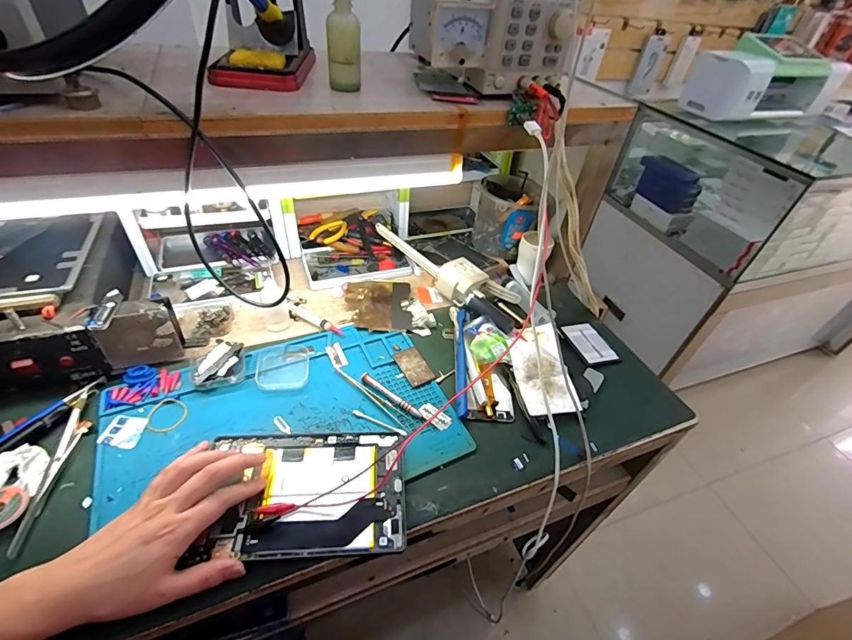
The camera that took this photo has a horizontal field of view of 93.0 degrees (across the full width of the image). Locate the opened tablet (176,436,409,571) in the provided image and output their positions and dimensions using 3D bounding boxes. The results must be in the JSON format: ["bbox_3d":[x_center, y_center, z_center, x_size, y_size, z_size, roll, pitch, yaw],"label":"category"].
[{"bbox_3d":[-0.117,0.173,0.411,0.191,0.010,0.124,2,43,-6],"label":"opened tablet"}]

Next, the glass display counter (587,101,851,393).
[{"bbox_3d":[1.207,-0.244,1.469,1.188,0.845,0.522,-10,45,-18],"label":"glass display counter"}]

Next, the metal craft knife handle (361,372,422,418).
[{"bbox_3d":[-0.044,0.094,0.508,0.093,0.011,0.011,28,46,21],"label":"metal craft knife handle"}]

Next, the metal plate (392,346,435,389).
[{"bbox_3d":[-0.016,0.064,0.552,0.036,0.004,0.060,-20,53,-24],"label":"metal plate"}]

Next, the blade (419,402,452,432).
[{"bbox_3d":[0.011,0.118,0.500,0.042,0.005,0.023,31,48,23],"label":"blade"}]

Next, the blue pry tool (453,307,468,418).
[{"bbox_3d":[0.048,0.054,0.556,0.017,0.021,0.180,6,42,-1],"label":"blue pry tool"}]

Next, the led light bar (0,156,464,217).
[{"bbox_3d":[-0.219,-0.131,0.407,0.555,0.028,0.016,-12,46,-20],"label":"led light bar"}]

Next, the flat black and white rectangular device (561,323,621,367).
[{"bbox_3d":[0.249,0.037,0.615,0.066,0.009,0.081,-10,45,-18],"label":"flat black and white rectangular device"}]

